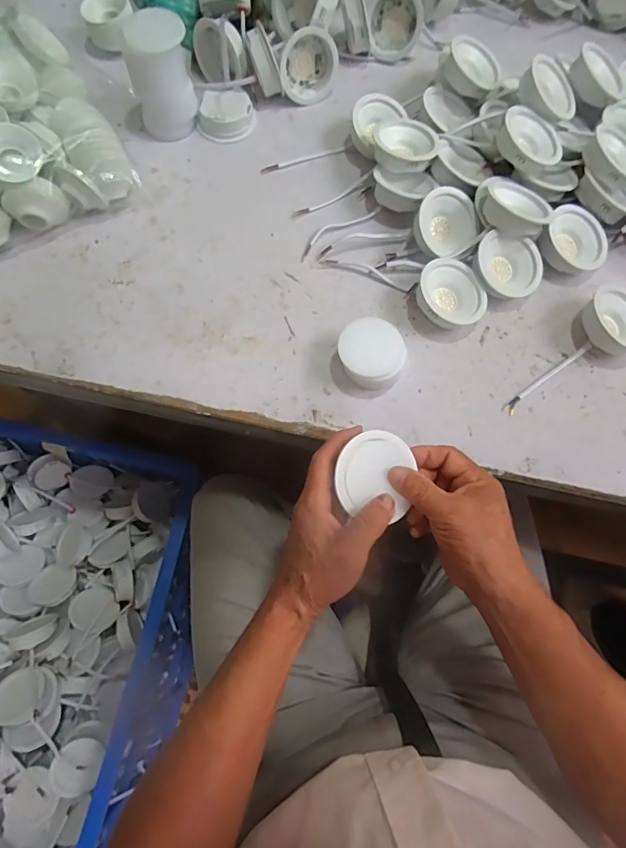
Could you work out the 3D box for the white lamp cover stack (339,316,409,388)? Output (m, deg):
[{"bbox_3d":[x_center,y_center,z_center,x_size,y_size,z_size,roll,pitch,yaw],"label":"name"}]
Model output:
[{"bbox_3d":[0.055,-0.065,0.448,0.061,0.040,0.060,-29,74,-10],"label":"white lamp cover stack"}]

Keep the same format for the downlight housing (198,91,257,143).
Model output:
[{"bbox_3d":[-0.103,-0.362,0.557,0.067,0.024,0.060,-8,71,-4],"label":"downlight housing"}]

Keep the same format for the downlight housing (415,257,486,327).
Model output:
[{"bbox_3d":[0.134,-0.128,0.472,0.068,0.028,0.068,-28,90,-20],"label":"downlight housing"}]

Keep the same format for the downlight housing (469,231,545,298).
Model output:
[{"bbox_3d":[0.198,-0.160,0.484,0.068,0.041,0.071,30,73,9],"label":"downlight housing"}]

